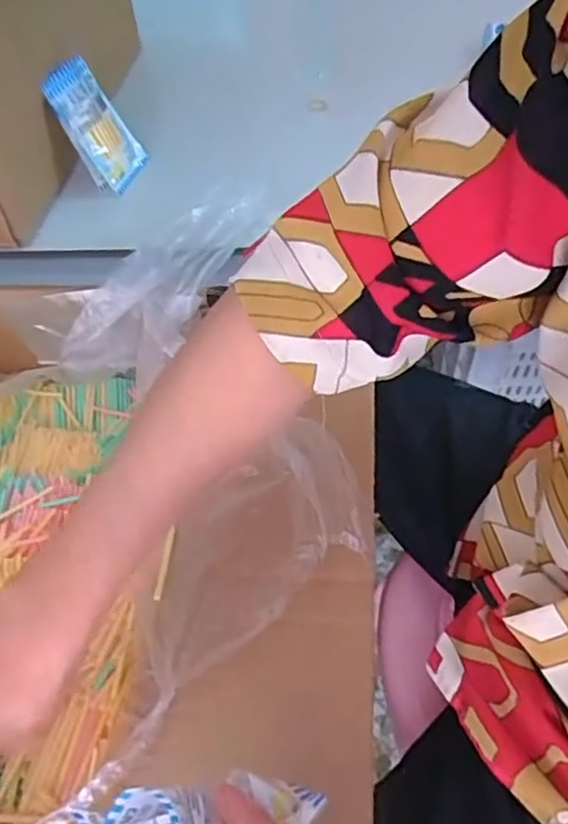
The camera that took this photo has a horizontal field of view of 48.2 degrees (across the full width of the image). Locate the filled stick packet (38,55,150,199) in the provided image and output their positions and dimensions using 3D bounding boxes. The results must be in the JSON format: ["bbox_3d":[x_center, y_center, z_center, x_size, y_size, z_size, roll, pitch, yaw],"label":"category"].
[{"bbox_3d":[-0.182,-0.279,0.623,0.018,0.116,0.063,2,51,36],"label":"filled stick packet"}]

